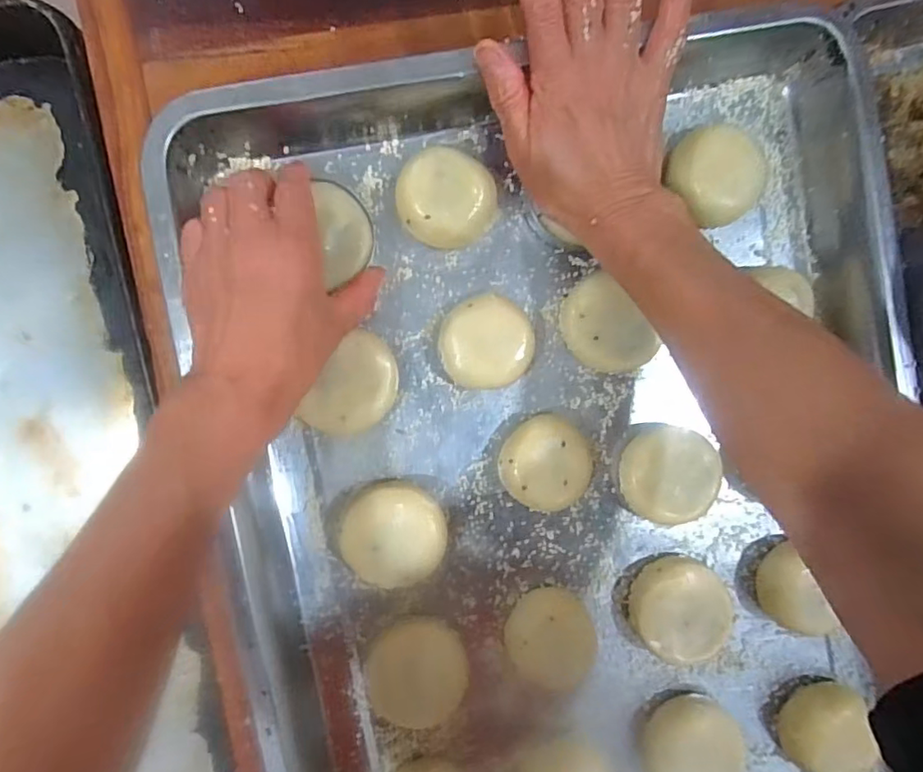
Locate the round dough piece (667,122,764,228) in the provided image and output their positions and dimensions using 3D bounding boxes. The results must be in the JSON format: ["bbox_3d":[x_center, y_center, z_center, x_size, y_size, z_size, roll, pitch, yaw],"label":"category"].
[{"bbox_3d":[0.153,-0.123,0.337,0.056,0.020,0.053,0,92,-5],"label":"round dough piece"}]

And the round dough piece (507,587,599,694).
[{"bbox_3d":[0.056,0.155,0.342,0.052,0.028,0.063,-28,94,-3],"label":"round dough piece"}]

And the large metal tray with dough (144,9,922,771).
[{"bbox_3d":[0.076,0.128,0.345,0.375,0.071,0.620,-9,93,-4],"label":"large metal tray with dough"}]

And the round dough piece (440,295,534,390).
[{"bbox_3d":[0.014,-0.025,0.333,0.052,0.022,0.052,0,92,-5],"label":"round dough piece"}]

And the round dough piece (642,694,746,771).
[{"bbox_3d":[0.145,0.227,0.354,0.057,0.023,0.057,0,92,-5],"label":"round dough piece"}]

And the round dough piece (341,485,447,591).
[{"bbox_3d":[-0.040,0.087,0.334,0.059,0.021,0.055,0,92,-5],"label":"round dough piece"}]

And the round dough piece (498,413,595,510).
[{"bbox_3d":[0.050,0.045,0.338,0.054,0.026,0.052,0,92,-5],"label":"round dough piece"}]

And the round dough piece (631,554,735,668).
[{"bbox_3d":[0.136,0.137,0.352,0.061,0.020,0.057,0,92,-5],"label":"round dough piece"}]

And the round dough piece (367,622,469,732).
[{"bbox_3d":[-0.026,0.170,0.339,0.057,0.020,0.057,0,92,-5],"label":"round dough piece"}]

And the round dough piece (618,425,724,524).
[{"bbox_3d":[0.126,0.055,0.343,0.052,0.032,0.058,4,92,-5],"label":"round dough piece"}]

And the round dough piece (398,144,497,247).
[{"bbox_3d":[-0.008,-0.107,0.326,0.054,0.027,0.054,0,92,-5],"label":"round dough piece"}]

